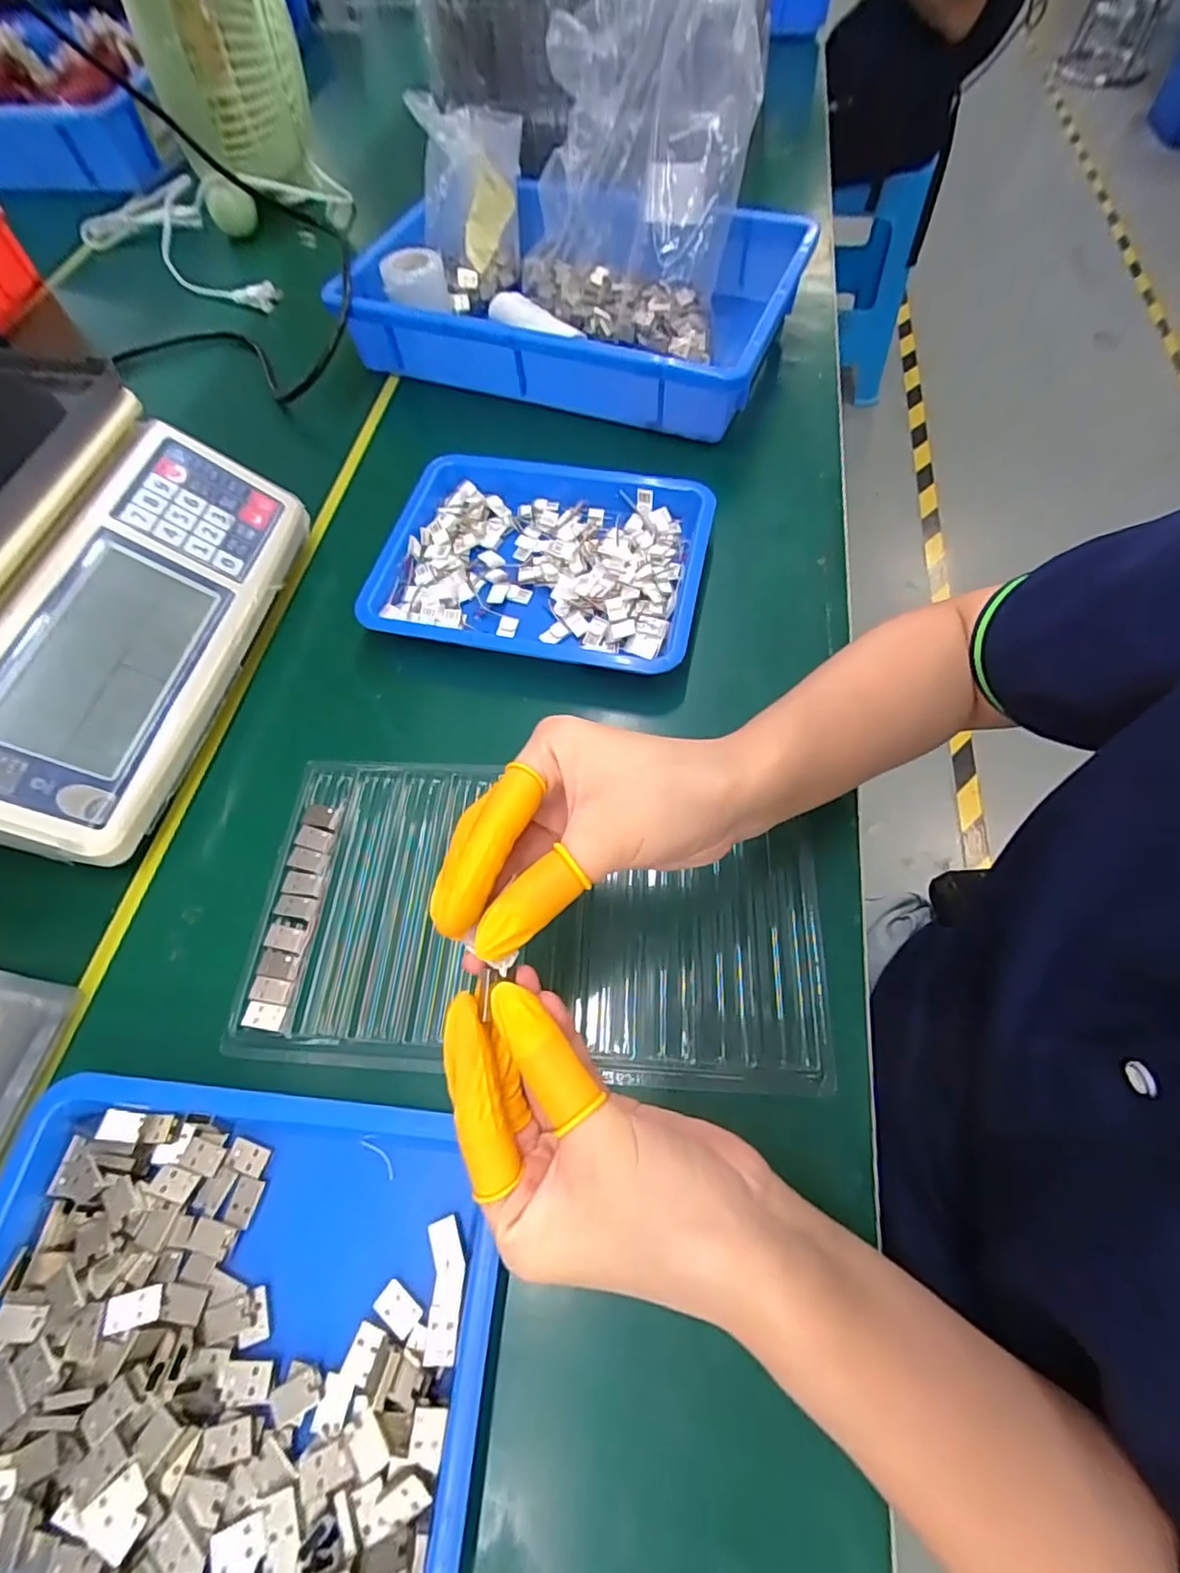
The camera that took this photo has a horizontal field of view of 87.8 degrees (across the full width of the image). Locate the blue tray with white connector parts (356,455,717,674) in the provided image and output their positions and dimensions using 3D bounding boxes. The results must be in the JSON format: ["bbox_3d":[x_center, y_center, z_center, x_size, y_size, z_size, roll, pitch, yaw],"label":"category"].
[{"bbox_3d":[-0.032,-0.153,0.431,0.216,0.039,0.164,11,64,7],"label":"blue tray with white connector parts"}]

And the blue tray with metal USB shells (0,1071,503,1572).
[{"bbox_3d":[-0.152,0.218,0.244,0.223,0.029,0.170,4,63,4],"label":"blue tray with metal USB shells"}]

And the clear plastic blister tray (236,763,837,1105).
[{"bbox_3d":[-0.026,0.064,0.327,0.290,0.016,0.160,2,62,4],"label":"clear plastic blister tray"}]

